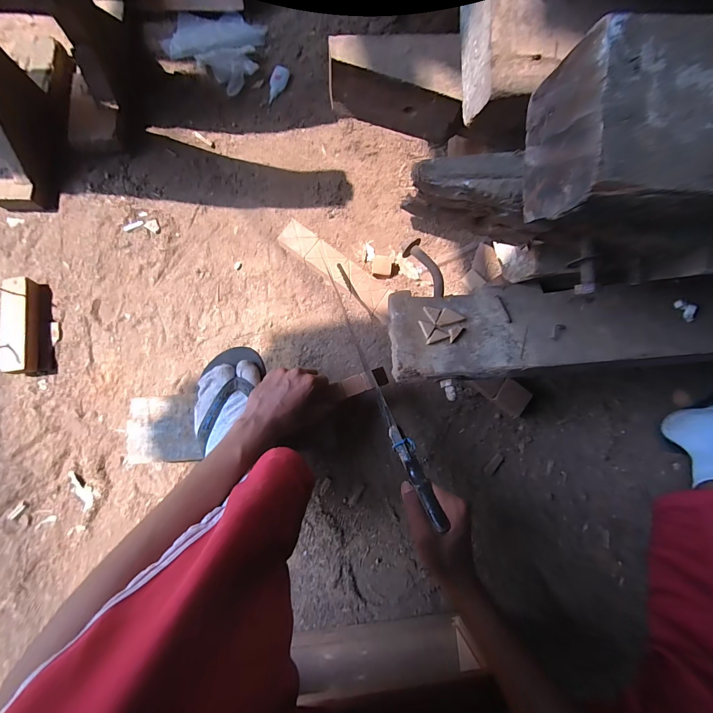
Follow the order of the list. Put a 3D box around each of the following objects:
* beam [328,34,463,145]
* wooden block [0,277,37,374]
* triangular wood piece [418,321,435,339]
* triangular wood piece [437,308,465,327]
[{"bbox_3d":[0.051,-0.338,0.411,0.158,0.079,0.064,13,80,-4],"label":"beam"},{"bbox_3d":[-0.594,-0.055,0.592,0.043,0.042,0.167,-4,83,-5],"label":"wooden block"},{"bbox_3d":[0.082,-0.033,0.398,0.019,0.004,0.018,25,81,-1],"label":"triangular wood piece"},{"bbox_3d":[0.113,-0.049,0.409,0.035,0.010,0.020,-19,83,-8],"label":"triangular wood piece"}]

